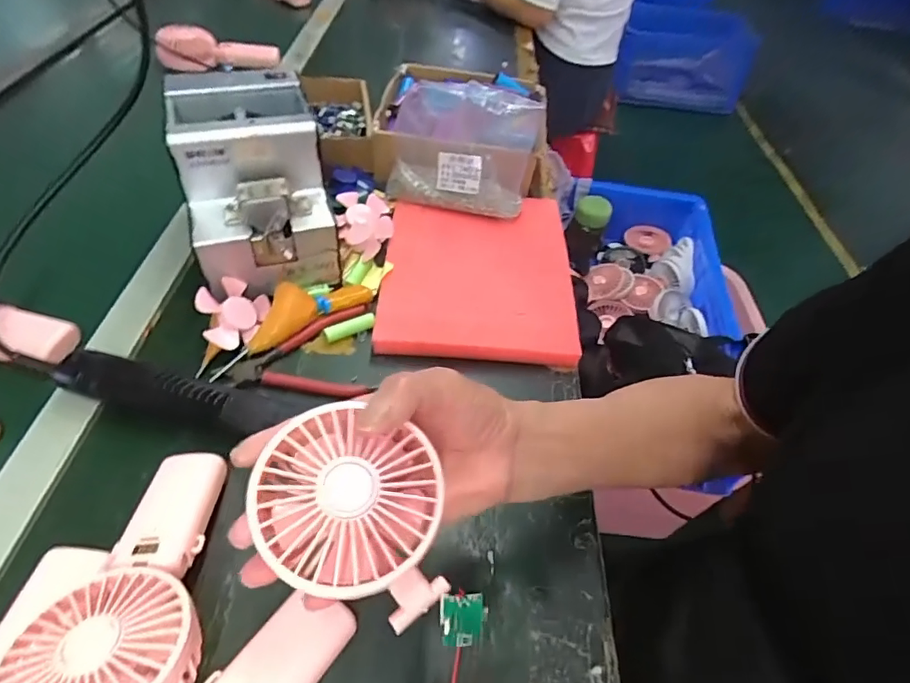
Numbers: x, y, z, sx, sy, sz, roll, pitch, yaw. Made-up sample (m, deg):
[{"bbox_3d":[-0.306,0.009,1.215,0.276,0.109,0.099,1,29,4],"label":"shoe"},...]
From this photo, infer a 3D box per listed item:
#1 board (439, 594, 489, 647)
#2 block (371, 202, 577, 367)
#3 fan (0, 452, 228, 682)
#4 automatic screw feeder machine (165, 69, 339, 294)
[{"bbox_3d":[0.004,0.143,0.270,0.023,0.029,0.004,3,7,-9],"label":"board"},{"bbox_3d":[0.026,-0.075,0.561,0.195,0.028,0.220,4,49,-2],"label":"block"},{"bbox_3d":[-0.181,0.141,0.306,0.090,0.036,0.187,-1,29,-7],"label":"fan"},{"bbox_3d":[-0.195,-0.155,0.515,0.122,0.144,0.165,-13,51,-16],"label":"automatic screw feeder machine"}]

